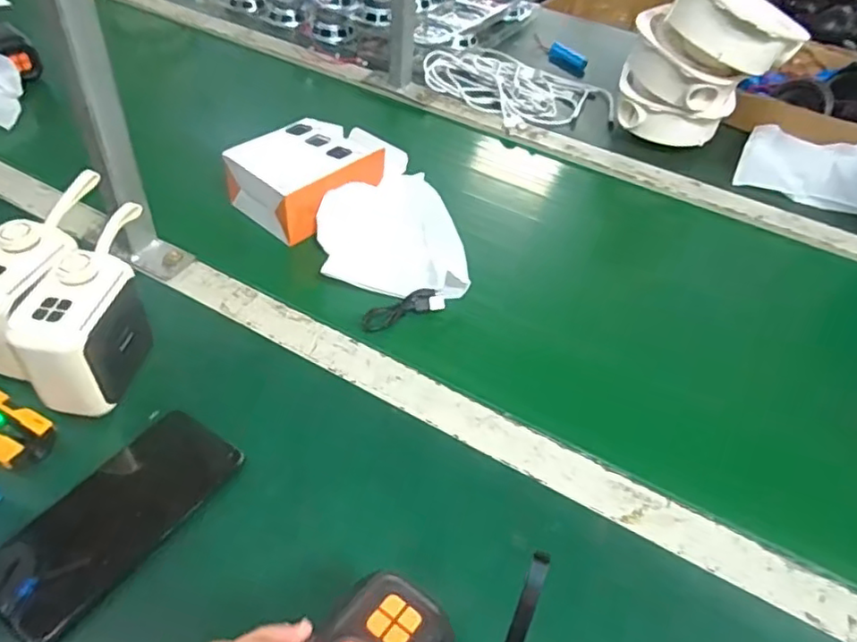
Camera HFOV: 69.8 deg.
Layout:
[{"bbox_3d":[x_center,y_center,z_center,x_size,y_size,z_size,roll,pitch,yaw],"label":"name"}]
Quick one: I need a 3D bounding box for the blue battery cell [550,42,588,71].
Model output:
[{"bbox_3d":[0.211,-0.400,0.927,0.063,0.021,0.016,36,51,26],"label":"blue battery cell"}]

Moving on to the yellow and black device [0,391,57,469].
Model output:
[{"bbox_3d":[-0.299,0.070,0.422,0.074,0.030,0.040,20,46,14],"label":"yellow and black device"}]

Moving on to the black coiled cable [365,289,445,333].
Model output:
[{"bbox_3d":[-0.023,-0.009,0.553,0.074,0.011,0.025,-22,50,-10],"label":"black coiled cable"}]

